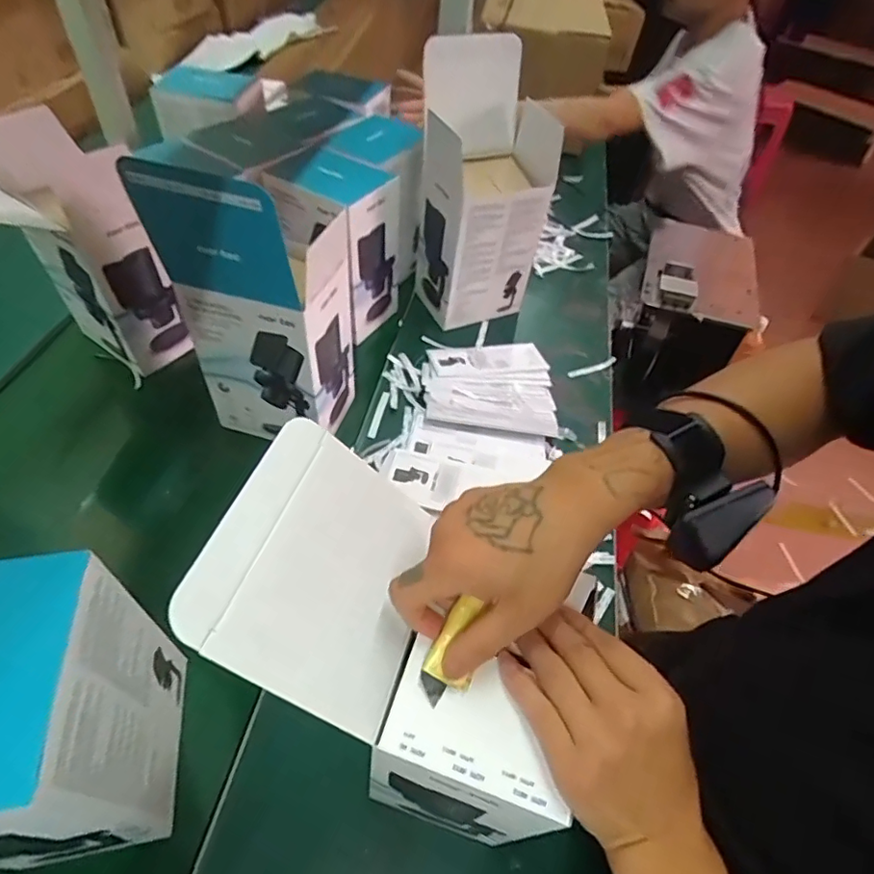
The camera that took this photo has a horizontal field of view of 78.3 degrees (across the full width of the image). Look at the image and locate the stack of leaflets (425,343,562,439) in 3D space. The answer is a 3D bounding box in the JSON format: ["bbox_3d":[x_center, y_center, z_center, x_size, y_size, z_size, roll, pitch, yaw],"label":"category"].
[{"bbox_3d":[0.080,-0.083,0.804,0.190,0.037,0.212,3,49,-4],"label":"stack of leaflets"}]

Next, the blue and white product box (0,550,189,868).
[{"bbox_3d":[-0.285,0.202,0.381,0.130,0.191,0.150,-4,50,-11],"label":"blue and white product box"}]

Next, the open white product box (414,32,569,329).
[{"bbox_3d":[0.068,-0.366,0.823,0.171,0.370,0.155,-20,55,-22],"label":"open white product box"}]

